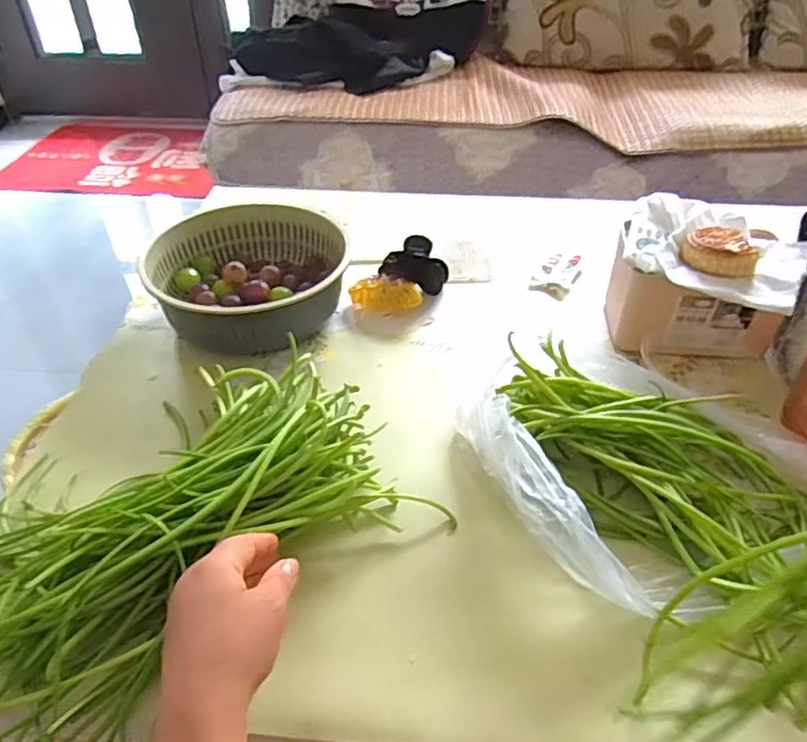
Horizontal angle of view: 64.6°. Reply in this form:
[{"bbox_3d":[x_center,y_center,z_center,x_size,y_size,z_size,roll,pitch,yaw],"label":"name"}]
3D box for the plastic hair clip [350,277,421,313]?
[{"bbox_3d":[-0.020,-0.089,0.734,0.080,0.028,0.035,-1,41,-1],"label":"plastic hair clip"}]

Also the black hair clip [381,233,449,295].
[{"bbox_3d":[0.013,-0.124,0.753,0.079,0.052,0.047,-4,41,-5],"label":"black hair clip"}]

